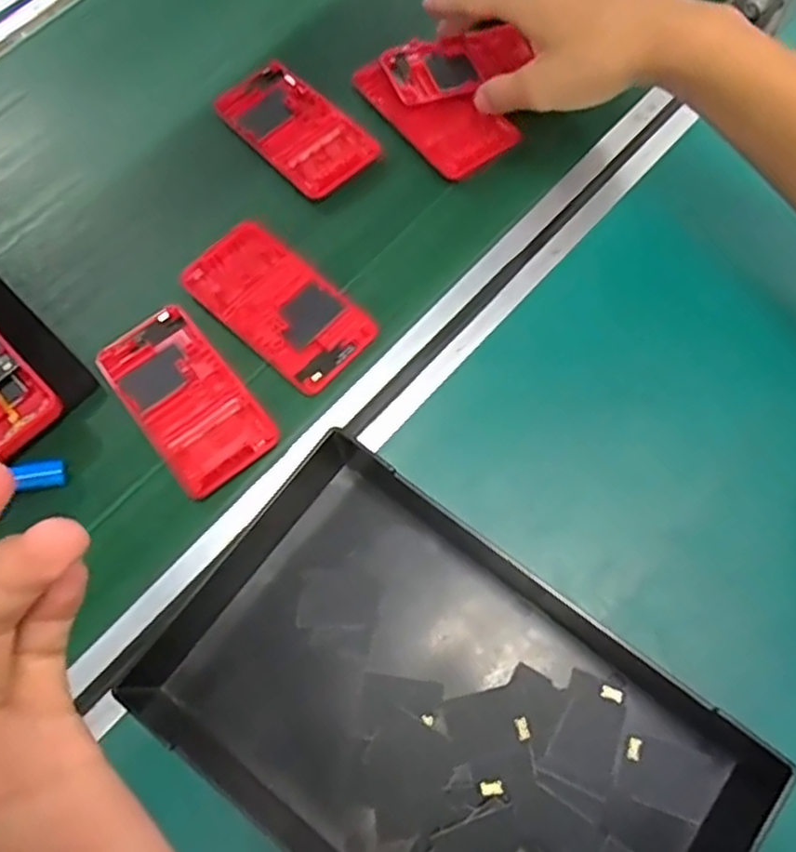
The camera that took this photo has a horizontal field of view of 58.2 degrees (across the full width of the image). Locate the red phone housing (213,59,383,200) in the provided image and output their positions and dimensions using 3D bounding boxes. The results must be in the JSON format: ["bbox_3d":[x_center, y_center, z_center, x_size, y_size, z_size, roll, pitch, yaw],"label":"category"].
[{"bbox_3d":[-0.072,-0.208,0.497,0.060,0.010,0.116,-41,71,-11],"label":"red phone housing"}]

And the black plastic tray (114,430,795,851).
[{"bbox_3d":[0.025,0.148,0.348,0.283,0.034,0.173,35,75,17],"label":"black plastic tray"}]

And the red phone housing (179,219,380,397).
[{"bbox_3d":[-0.076,-0.077,0.448,0.123,0.011,0.062,40,77,18],"label":"red phone housing"}]

